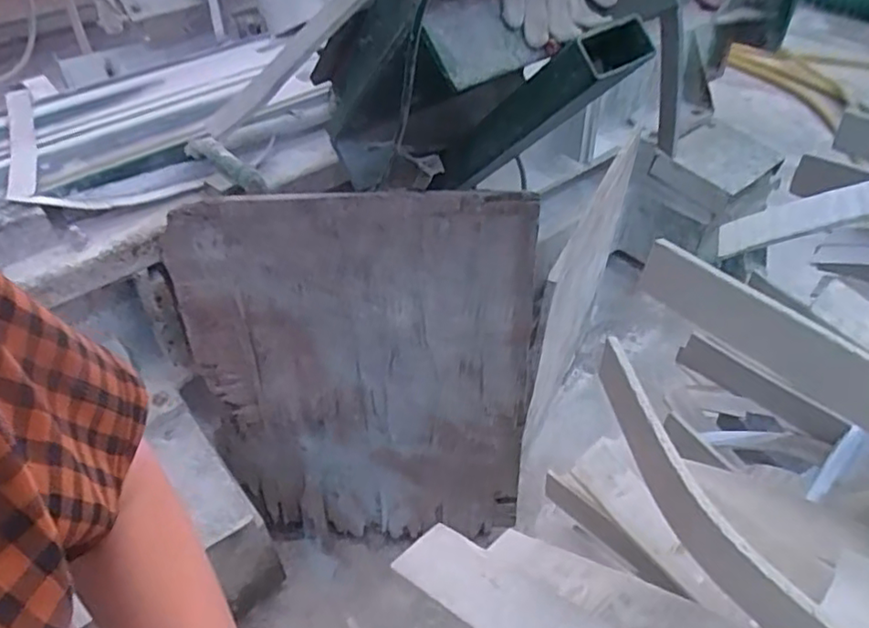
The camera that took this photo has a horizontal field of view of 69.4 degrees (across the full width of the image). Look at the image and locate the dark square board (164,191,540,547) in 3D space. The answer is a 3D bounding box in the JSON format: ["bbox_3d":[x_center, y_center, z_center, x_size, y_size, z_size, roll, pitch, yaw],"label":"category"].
[{"bbox_3d":[-0.131,0.144,1.079,0.574,0.756,0.034,0,36,2],"label":"dark square board"}]

